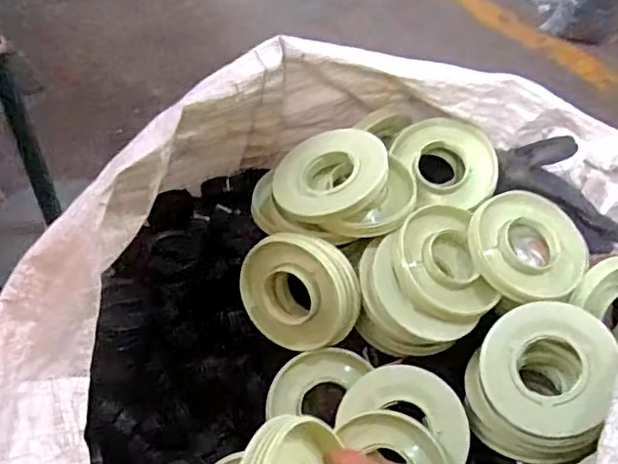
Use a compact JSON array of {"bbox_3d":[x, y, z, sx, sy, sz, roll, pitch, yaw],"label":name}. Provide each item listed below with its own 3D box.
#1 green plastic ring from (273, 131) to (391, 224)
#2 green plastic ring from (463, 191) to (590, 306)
[{"bbox_3d":[0.023,-0.063,0.659,0.123,0.023,0.109,-21,55,11],"label":"green plastic ring"},{"bbox_3d":[0.238,0.015,0.660,0.124,0.026,0.123,3,72,-10],"label":"green plastic ring"}]

